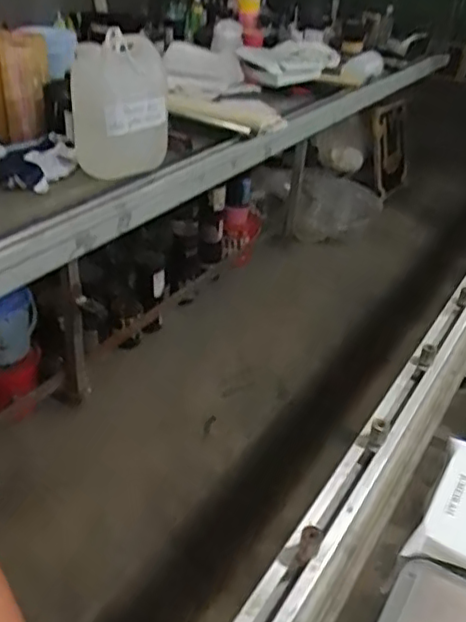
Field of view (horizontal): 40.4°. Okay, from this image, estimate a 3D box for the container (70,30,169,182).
[{"bbox_3d":[-0.260,-0.476,1.458,0.223,0.302,0.181,-3,34,-12],"label":"container"}]

